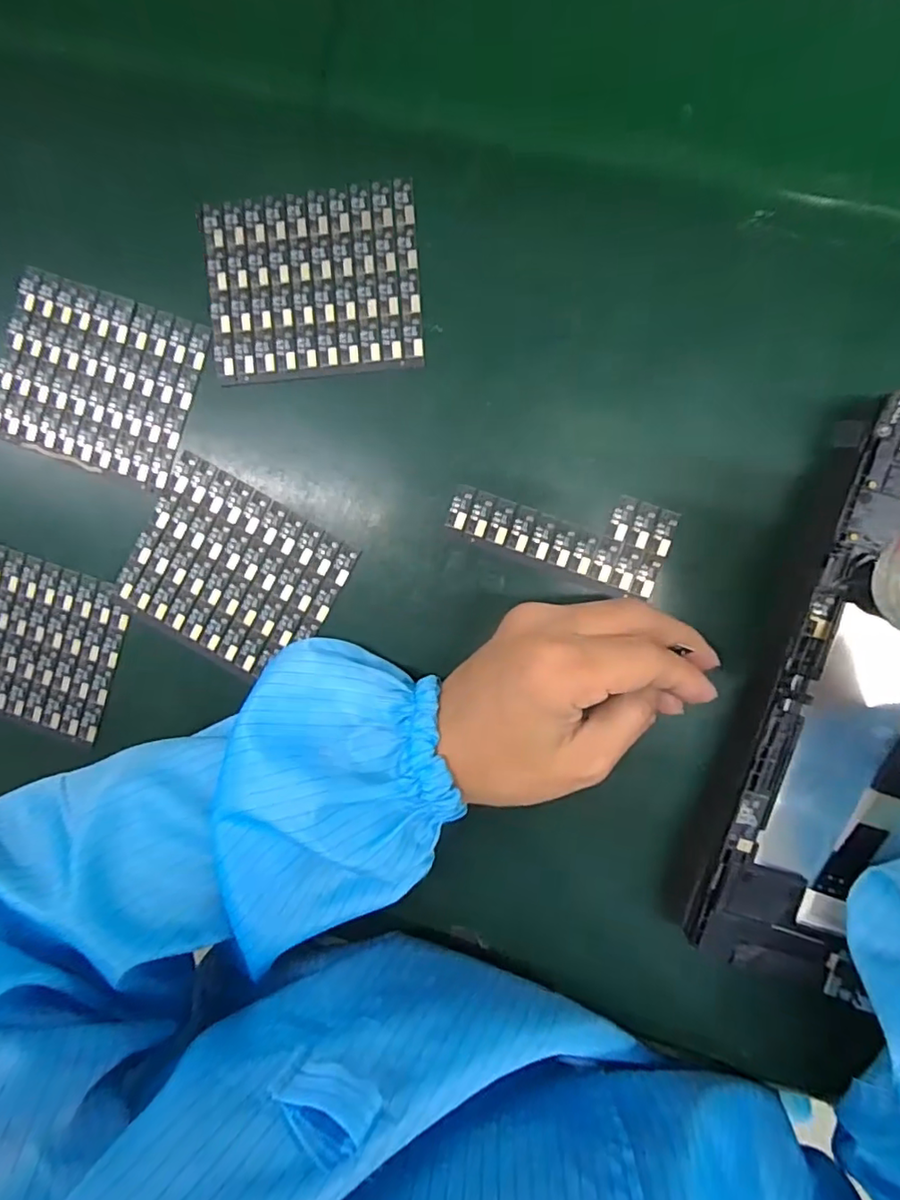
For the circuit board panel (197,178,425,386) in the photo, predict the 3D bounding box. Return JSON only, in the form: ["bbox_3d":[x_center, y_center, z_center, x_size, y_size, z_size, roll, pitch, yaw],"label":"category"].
[{"bbox_3d":[-0.065,-0.150,0.271,0.100,0.004,0.084,-4,92,5],"label":"circuit board panel"}]

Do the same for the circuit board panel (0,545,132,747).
[{"bbox_3d":[-0.220,0.022,0.296,0.098,0.006,0.085,18,94,4],"label":"circuit board panel"}]

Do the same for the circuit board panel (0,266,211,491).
[{"bbox_3d":[-0.176,-0.109,0.283,0.100,0.004,0.083,20,94,4],"label":"circuit board panel"}]

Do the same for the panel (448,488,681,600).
[{"bbox_3d":[0.052,-0.036,0.266,0.100,0.004,0.041,19,94,4],"label":"panel"}]

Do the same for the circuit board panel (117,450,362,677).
[{"bbox_3d":[-0.105,-0.013,0.281,0.100,0.004,0.080,28,94,3],"label":"circuit board panel"}]

